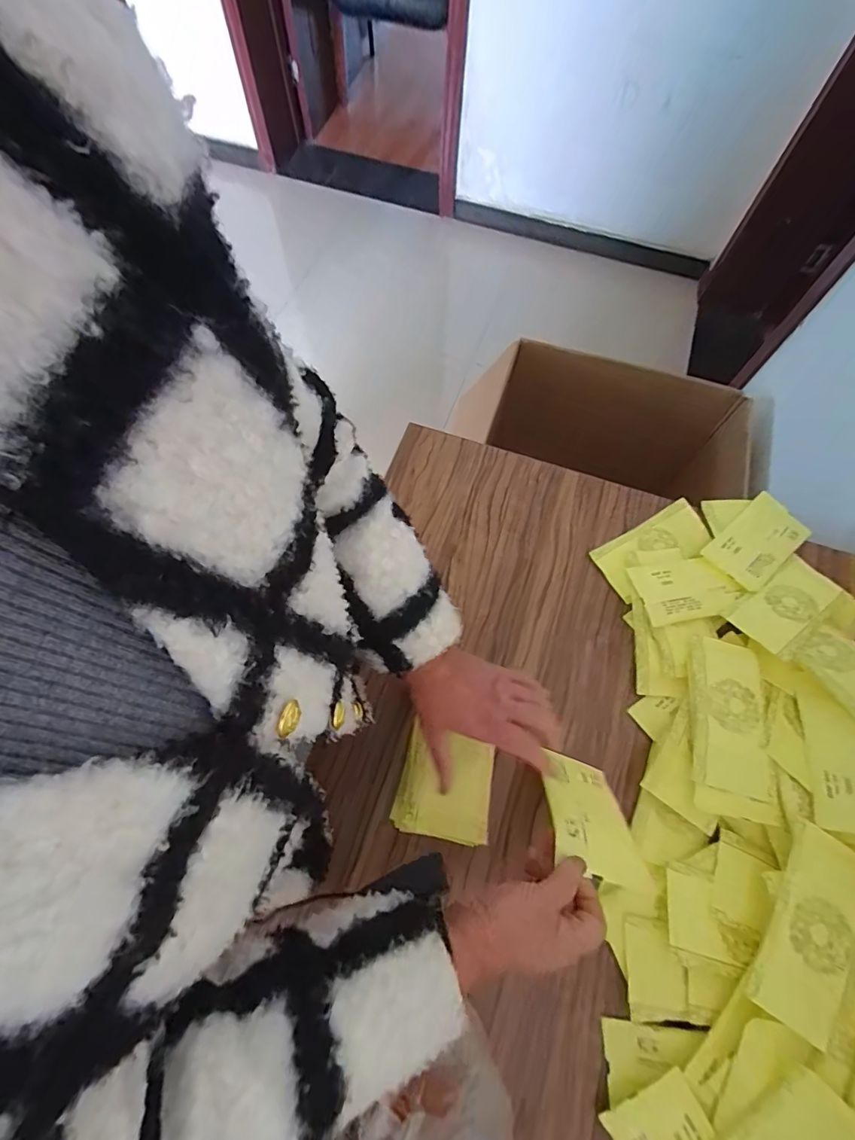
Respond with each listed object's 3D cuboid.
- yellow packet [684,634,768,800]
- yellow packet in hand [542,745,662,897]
[{"bbox_3d":[0.351,0.167,0.543,0.077,0.025,0.175,14,68,5],"label":"yellow packet"},{"bbox_3d":[0.157,0.240,0.464,0.080,0.165,0.015,16,101,2],"label":"yellow packet in hand"}]

